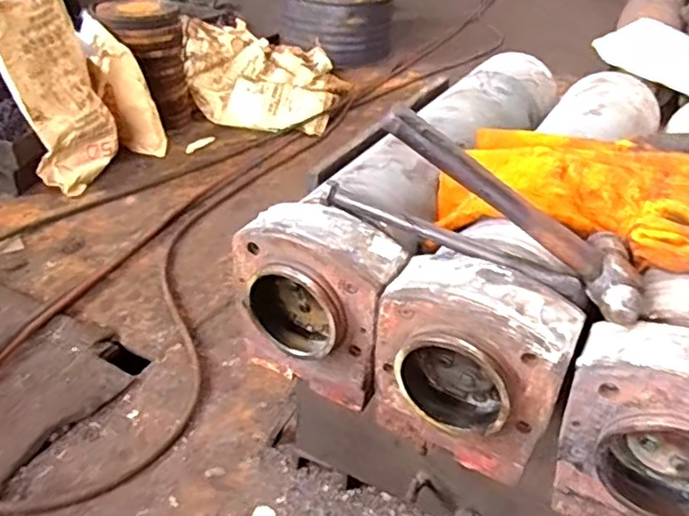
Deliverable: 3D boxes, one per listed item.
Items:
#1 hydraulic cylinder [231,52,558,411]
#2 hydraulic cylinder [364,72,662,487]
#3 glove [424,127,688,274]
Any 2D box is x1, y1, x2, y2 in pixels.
[{"bbox_3d":[0.119,-0.089,0.830,0.154,0.184,0.667,20,37,24],"label":"hydraulic cylinder"},{"bbox_3d":[0.261,-0.029,0.774,0.164,0.186,0.679,20,38,24],"label":"hydraulic cylinder"},{"bbox_3d":[0.262,-0.062,0.624,0.339,0.094,0.184,14,36,17],"label":"glove"}]

